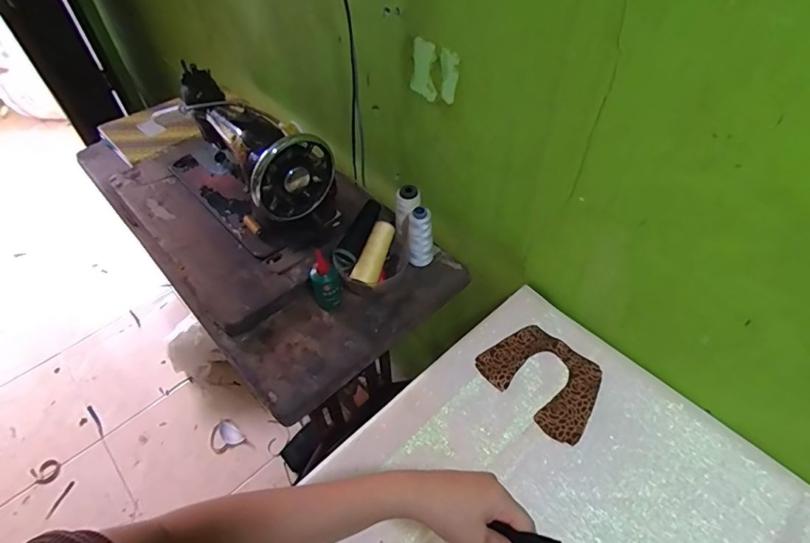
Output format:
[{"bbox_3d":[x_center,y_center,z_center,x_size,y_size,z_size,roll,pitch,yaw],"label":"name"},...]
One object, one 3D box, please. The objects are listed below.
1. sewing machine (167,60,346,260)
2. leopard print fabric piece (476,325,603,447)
[{"bbox_3d":[-0.290,-0.210,0.829,0.175,0.205,0.373,-35,57,-25],"label":"sewing machine"},{"bbox_3d":[0.199,0.148,0.658,0.124,0.005,0.160,-39,64,-23],"label":"leopard print fabric piece"}]

